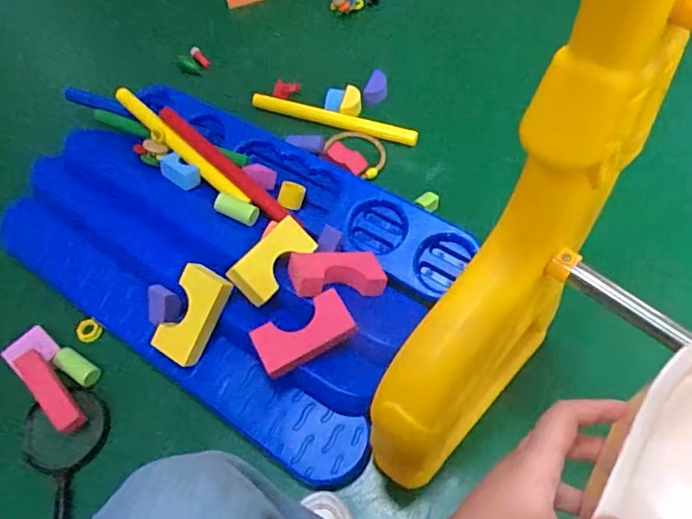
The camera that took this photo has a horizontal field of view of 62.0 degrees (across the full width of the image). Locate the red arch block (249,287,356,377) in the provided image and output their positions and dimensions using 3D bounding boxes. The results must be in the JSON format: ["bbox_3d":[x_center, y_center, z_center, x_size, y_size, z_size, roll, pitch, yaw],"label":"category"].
[{"bbox_3d":[-0.061,0.109,0.853,0.144,0.031,0.069,-28,62,-11],"label":"red arch block"}]

